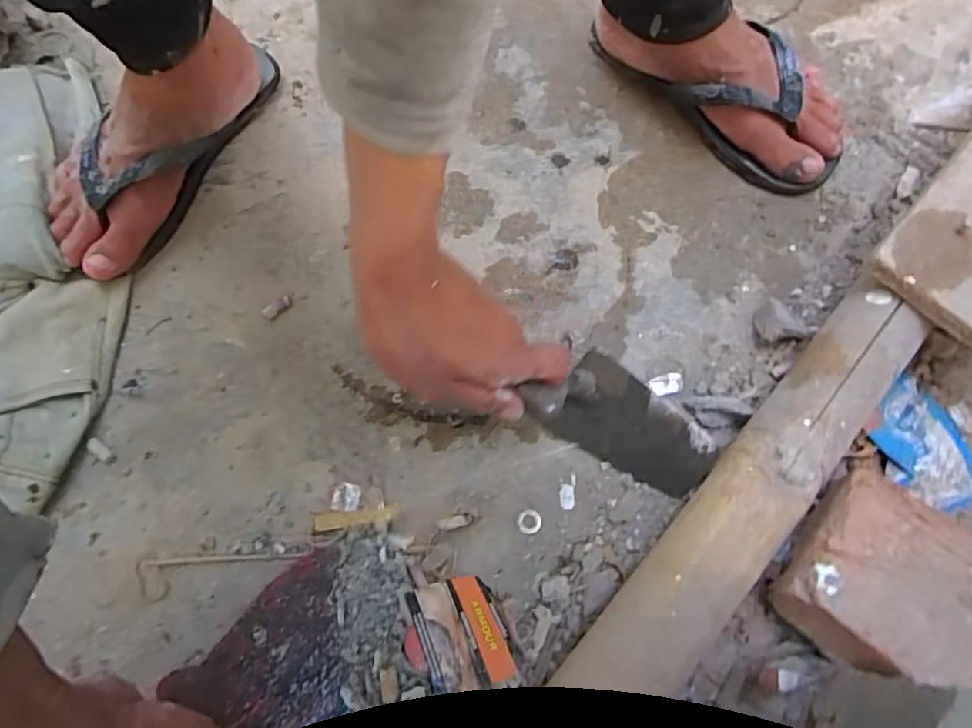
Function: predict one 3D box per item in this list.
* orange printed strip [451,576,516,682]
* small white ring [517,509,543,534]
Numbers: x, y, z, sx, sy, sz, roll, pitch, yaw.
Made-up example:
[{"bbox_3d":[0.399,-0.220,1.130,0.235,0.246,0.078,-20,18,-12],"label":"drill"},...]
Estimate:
[{"bbox_3d":[-0.003,0.164,0.378,0.018,0.005,0.066,0,46,-35],"label":"orange printed strip"},{"bbox_3d":[0.030,0.108,0.414,0.016,0.004,0.016,-1,69,2],"label":"small white ring"}]

